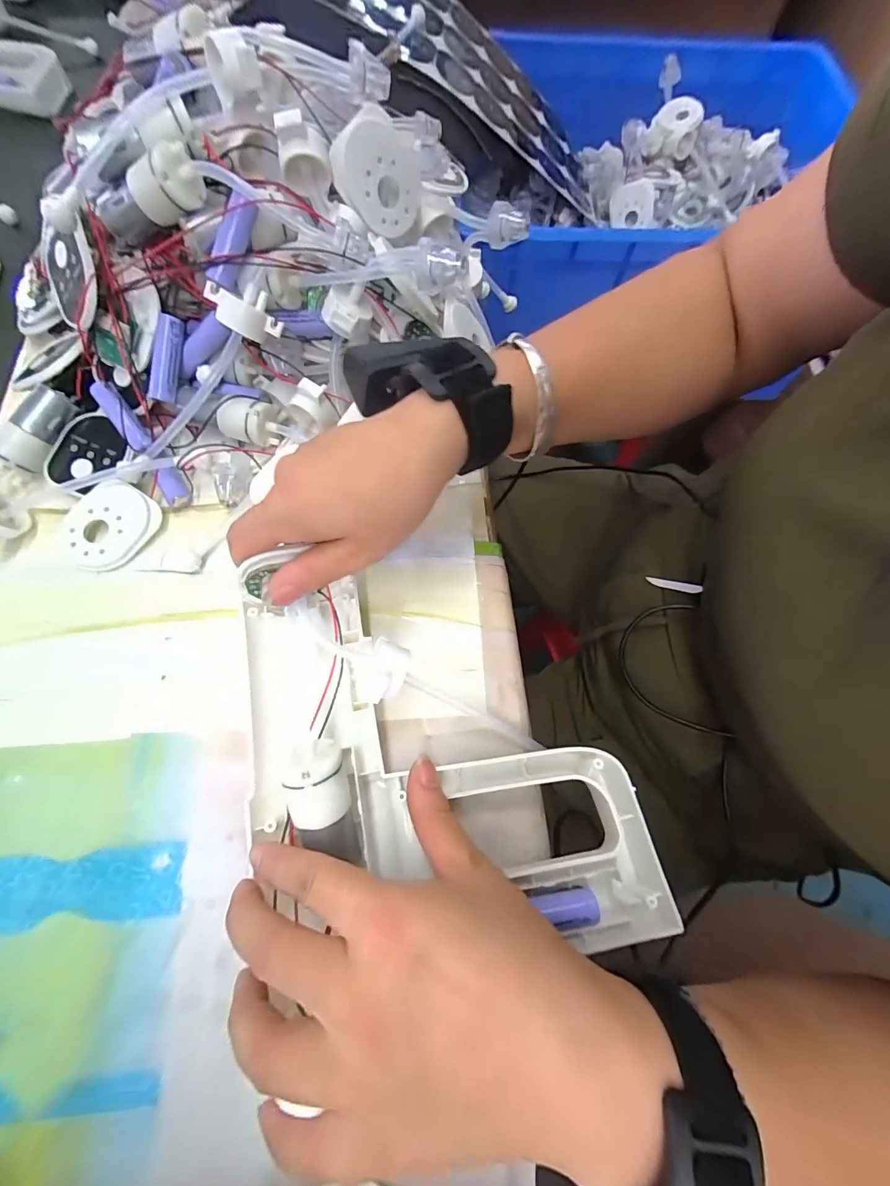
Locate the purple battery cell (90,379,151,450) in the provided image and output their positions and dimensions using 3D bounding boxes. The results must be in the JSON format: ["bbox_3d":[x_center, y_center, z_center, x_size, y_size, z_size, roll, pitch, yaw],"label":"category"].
[{"bbox_3d":[-0.206,-0.111,0.280,0.013,0.011,0.051,-37,90,-14],"label":"purple battery cell"}]

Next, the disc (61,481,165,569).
[{"bbox_3d":[-0.208,-0.042,0.271,0.046,0.013,0.056,38,72,11],"label":"disc"}]

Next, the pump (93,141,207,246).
[{"bbox_3d":[-0.161,-0.217,0.239,0.069,0.025,0.023,-6,68,22],"label":"pump"}]

